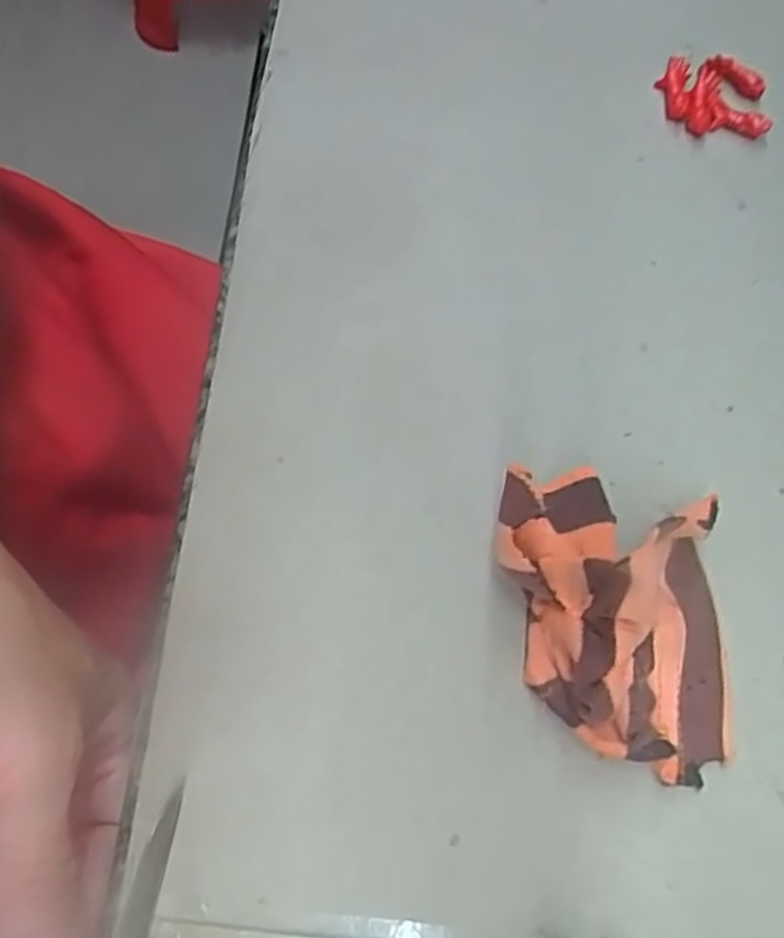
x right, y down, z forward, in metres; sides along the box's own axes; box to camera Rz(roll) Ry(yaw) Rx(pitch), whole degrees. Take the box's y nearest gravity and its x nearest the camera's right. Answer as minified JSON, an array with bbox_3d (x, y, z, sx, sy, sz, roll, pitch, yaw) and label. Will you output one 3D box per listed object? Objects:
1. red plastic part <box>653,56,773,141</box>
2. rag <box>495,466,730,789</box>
[{"bbox_3d":[0.110,-0.126,0.270,0.035,0.012,0.025,4,71,3],"label":"red plastic part"},{"bbox_3d":[0.063,0.038,0.204,0.062,0.040,0.084,-11,71,-3],"label":"rag"}]

